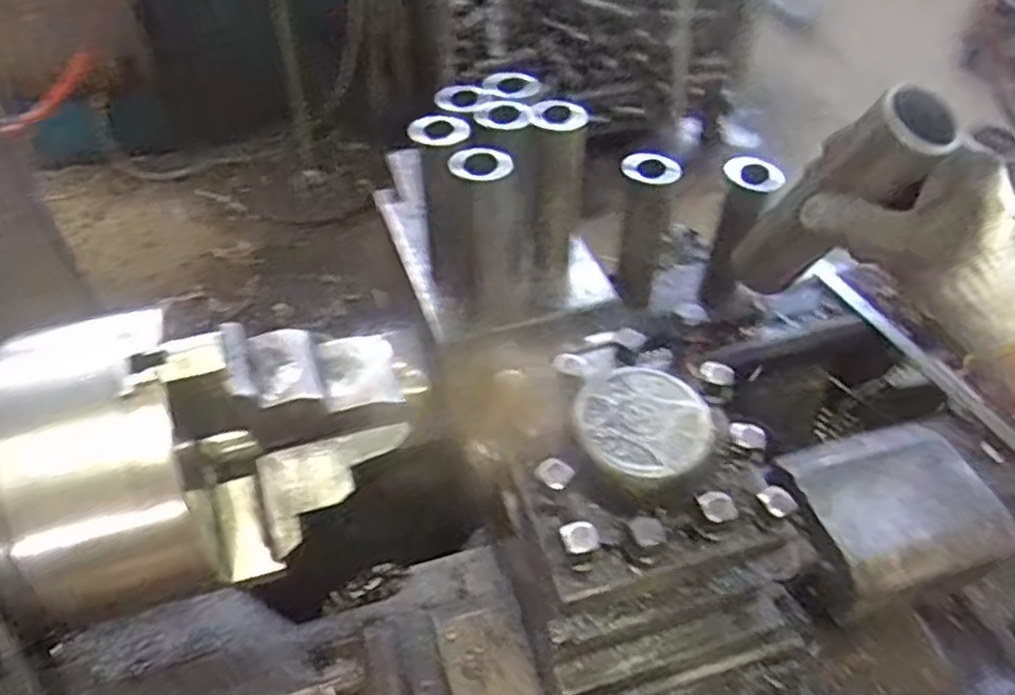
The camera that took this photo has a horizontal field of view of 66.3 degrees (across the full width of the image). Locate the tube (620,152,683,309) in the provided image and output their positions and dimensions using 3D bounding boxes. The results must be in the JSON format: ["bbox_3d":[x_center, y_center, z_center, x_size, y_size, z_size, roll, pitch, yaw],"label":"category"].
[{"bbox_3d":[0.138,-0.120,0.804,0.051,0.156,0.051,5,48,4],"label":"tube"}]

